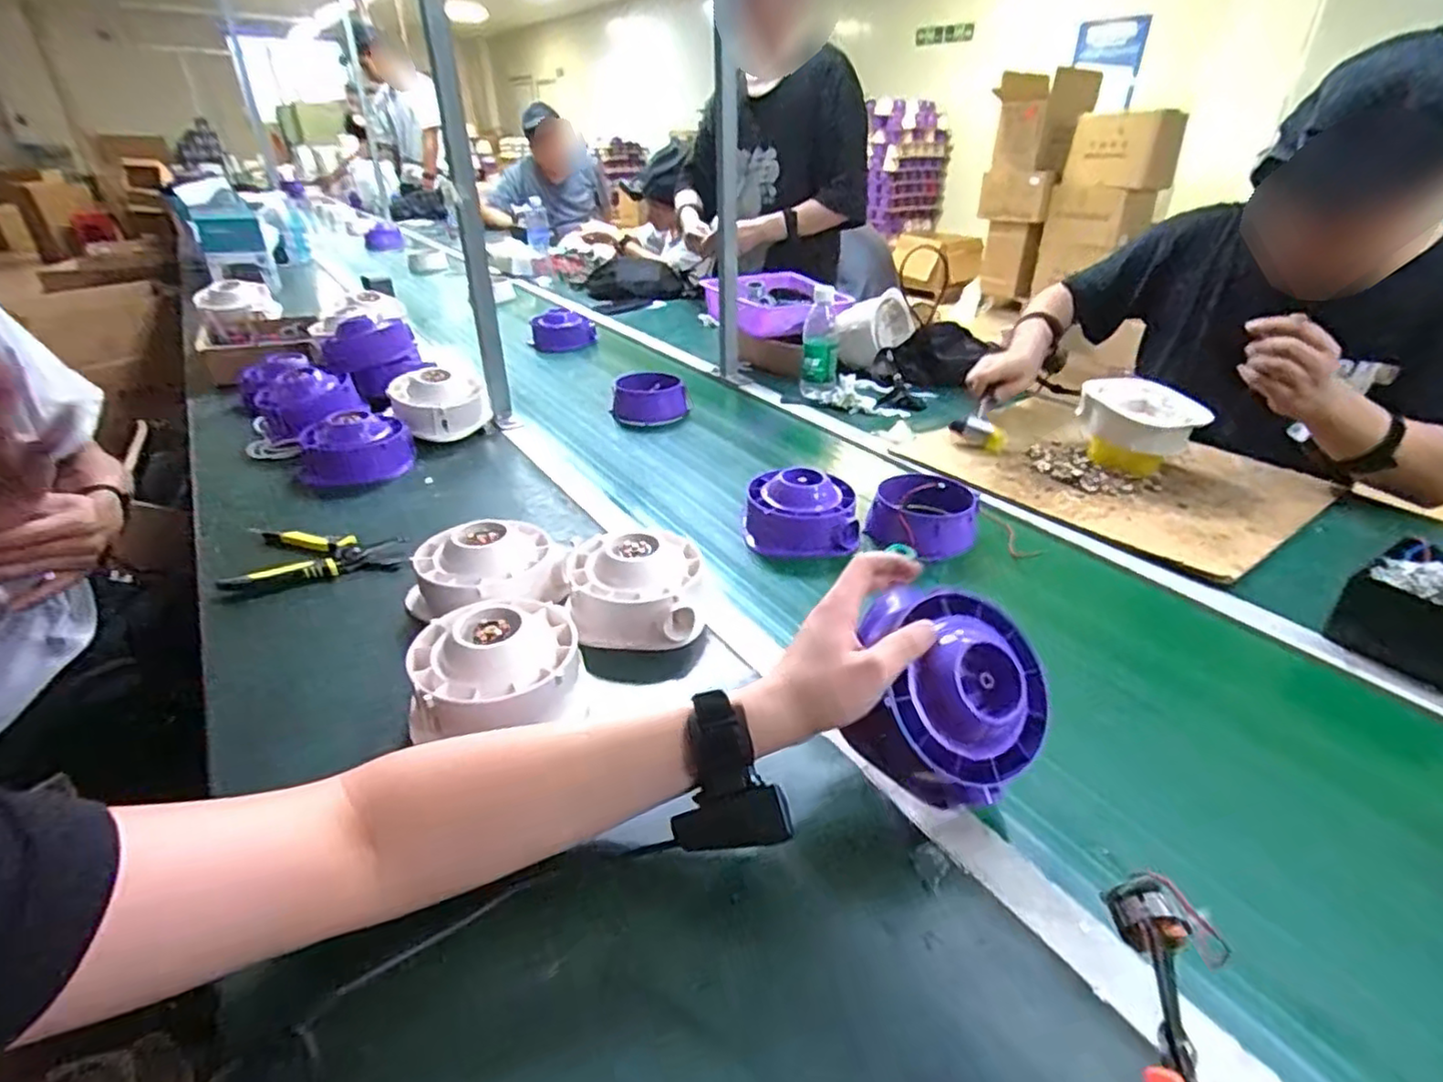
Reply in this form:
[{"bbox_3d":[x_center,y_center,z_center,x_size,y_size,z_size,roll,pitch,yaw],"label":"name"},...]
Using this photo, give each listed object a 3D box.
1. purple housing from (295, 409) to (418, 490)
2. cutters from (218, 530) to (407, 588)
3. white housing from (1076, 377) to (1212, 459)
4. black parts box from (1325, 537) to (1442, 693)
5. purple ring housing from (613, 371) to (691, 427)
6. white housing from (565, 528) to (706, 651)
[{"bbox_3d":[-0.485,-0.121,0.915,0.142,0.069,0.111,-13,34,-22],"label":"purple housing"},{"bbox_3d":[-0.421,0.015,0.735,0.158,0.016,0.101,-5,31,-9],"label":"cutters"},{"bbox_3d":[0.576,-0.175,0.951,0.149,0.064,0.148,20,37,29],"label":"white housing"},{"bbox_3d":[0.644,0.069,0.623,0.127,0.078,0.117,-18,36,-29],"label":"black parts box"},{"bbox_3d":[-0.118,-0.239,1.158,0.126,0.058,0.123,-5,31,-9],"label":"purple ring housing"},{"bbox_3d":[-0.084,0.040,0.668,0.130,0.073,0.130,-5,31,-9],"label":"white housing"}]

